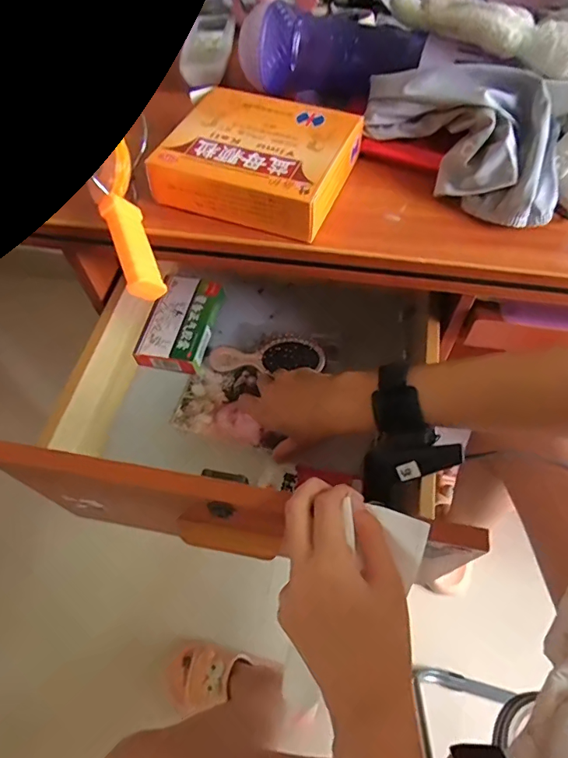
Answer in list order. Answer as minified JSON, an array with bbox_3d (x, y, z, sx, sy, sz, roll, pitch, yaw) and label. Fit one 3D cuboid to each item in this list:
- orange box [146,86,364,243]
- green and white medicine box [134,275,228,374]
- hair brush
[{"bbox_3d":[-0.020,-0.186,0.391,0.141,0.040,0.118,19,60,14],"label":"orange box"},{"bbox_3d":[-0.126,-0.073,0.573,0.079,0.027,0.127,12,59,9],"label":"green and white medicine box"},{"bbox_3d":[-0.021,-0.026,0.542,0.134,0.032,0.042,-1,58,1],"label":"hair brush"}]

